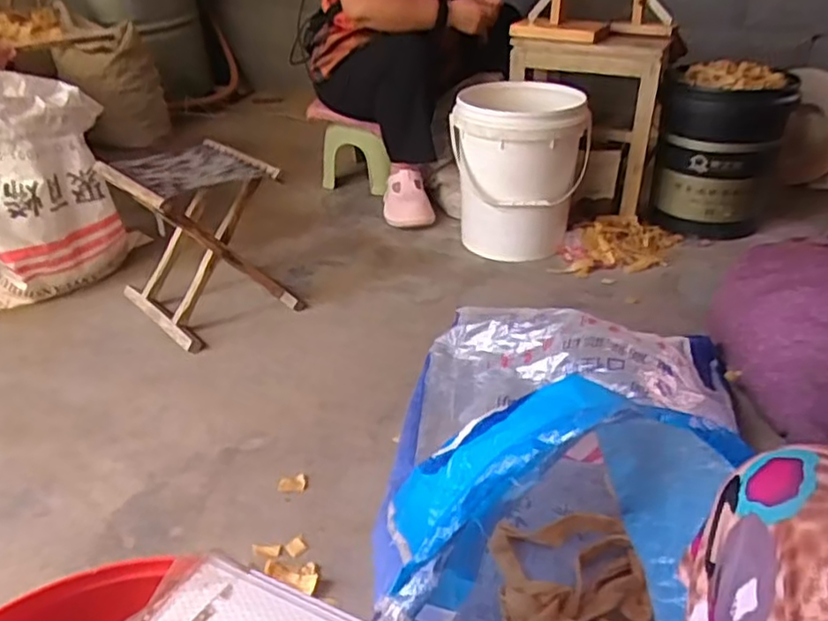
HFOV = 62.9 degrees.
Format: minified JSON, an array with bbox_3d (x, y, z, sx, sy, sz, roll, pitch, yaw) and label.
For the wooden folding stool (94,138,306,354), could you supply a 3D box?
[{"bbox_3d":[-0.424,-0.144,1.355,0.260,0.297,0.291,-26,39,-36],"label":"wooden folding stool"}]

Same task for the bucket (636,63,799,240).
[{"bbox_3d":[0.723,-0.376,1.620,0.267,0.368,0.243,12,34,22],"label":"bucket"}]

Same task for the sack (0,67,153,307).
[{"bbox_3d":[-0.833,-0.258,1.436,0.375,0.435,0.280,-4,31,-6],"label":"sack"}]

